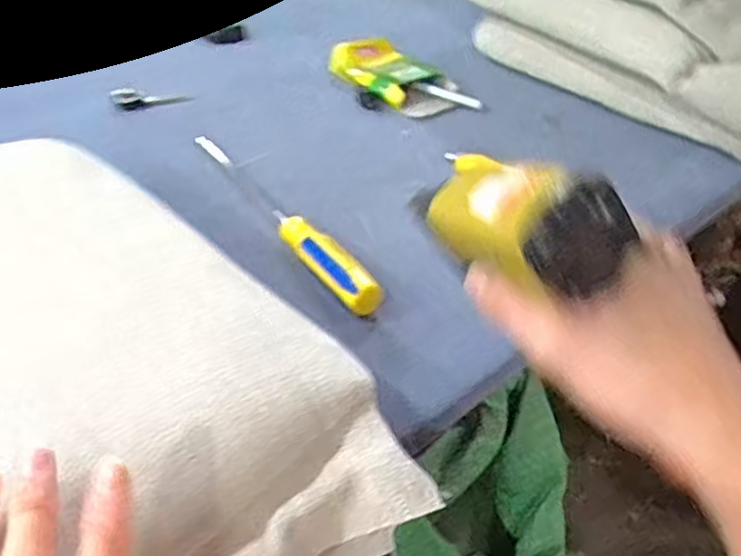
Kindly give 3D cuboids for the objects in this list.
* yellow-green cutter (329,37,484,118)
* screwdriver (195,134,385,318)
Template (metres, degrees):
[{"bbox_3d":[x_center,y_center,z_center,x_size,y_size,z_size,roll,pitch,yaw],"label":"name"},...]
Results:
[{"bbox_3d":[0.026,-0.231,0.792,0.102,0.026,0.177,-24,48,-30],"label":"yellow-green cutter"},{"bbox_3d":[-0.081,-0.064,0.574,0.031,0.030,0.295,-20,46,-26],"label":"screwdriver"}]

